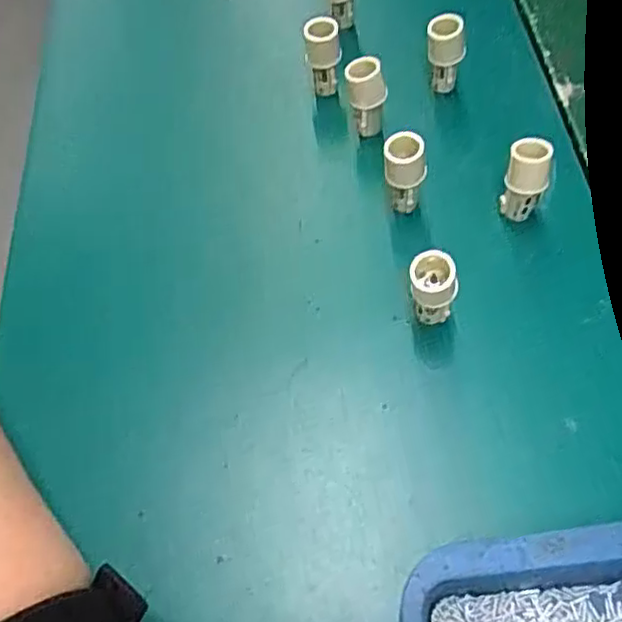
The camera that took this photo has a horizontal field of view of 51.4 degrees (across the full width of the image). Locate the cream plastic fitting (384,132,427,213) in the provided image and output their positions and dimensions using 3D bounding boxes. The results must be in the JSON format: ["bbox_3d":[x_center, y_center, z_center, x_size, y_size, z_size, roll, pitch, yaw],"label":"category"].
[{"bbox_3d":[0.045,-0.066,0.317,0.020,0.040,0.018,10,61,8],"label":"cream plastic fitting"}]

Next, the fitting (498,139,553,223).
[{"bbox_3d":[0.103,-0.063,0.310,0.020,0.036,0.018,19,63,13],"label":"fitting"}]

